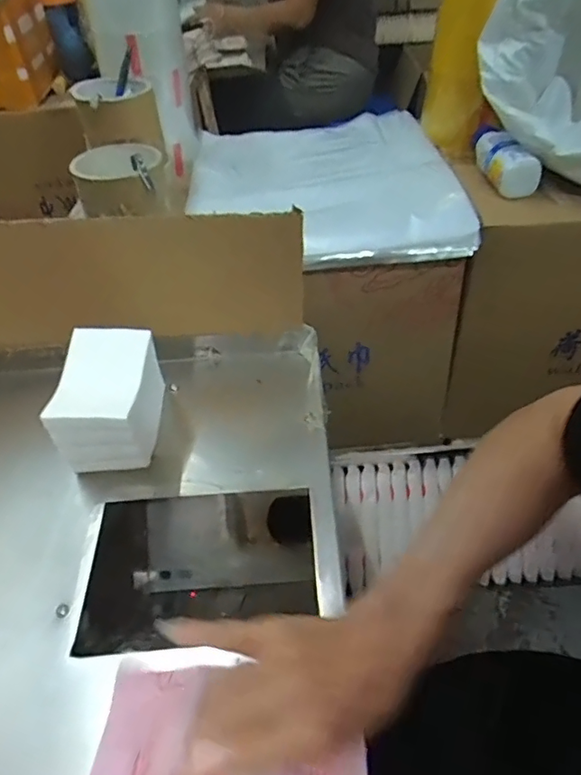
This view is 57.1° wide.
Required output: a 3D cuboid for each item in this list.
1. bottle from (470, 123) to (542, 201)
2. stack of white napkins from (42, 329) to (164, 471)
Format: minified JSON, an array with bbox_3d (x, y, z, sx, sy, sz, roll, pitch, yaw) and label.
[{"bbox_3d":[0.263,-0.282,0.659,0.052,0.054,0.108,-3,44,2],"label":"bottle"},{"bbox_3d":[-0.154,0.013,0.467,0.078,0.088,0.098,0,44,6],"label":"stack of white napkins"}]

